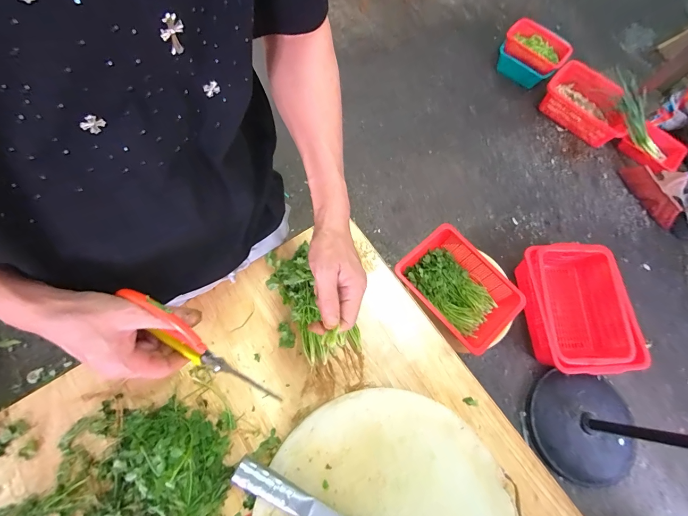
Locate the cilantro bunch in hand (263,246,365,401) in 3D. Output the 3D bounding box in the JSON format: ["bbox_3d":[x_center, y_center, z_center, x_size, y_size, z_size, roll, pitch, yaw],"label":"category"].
[{"bbox_3d":[-0.051,0.101,0.558,0.123,0.044,0.264,-27,79,-8],"label":"cilantro bunch in hand"}]

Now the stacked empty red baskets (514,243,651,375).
[{"bbox_3d":[0.926,0.205,1.334,0.376,0.193,0.506,0,70,-6],"label":"stacked empty red baskets"}]

